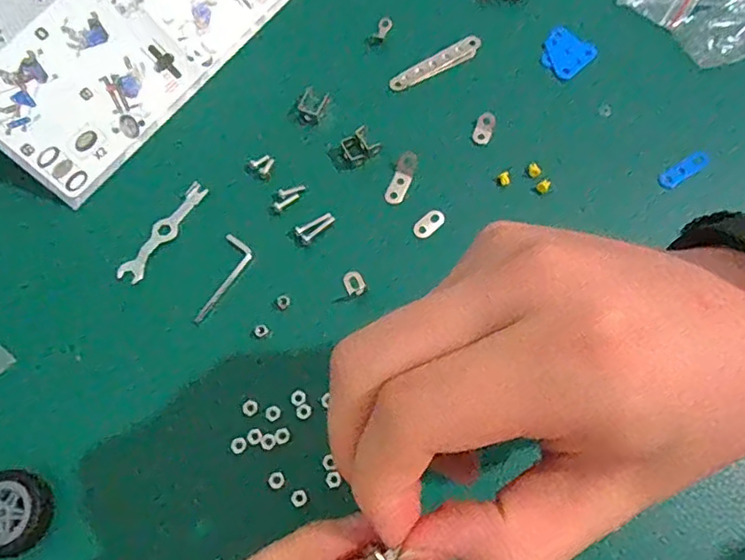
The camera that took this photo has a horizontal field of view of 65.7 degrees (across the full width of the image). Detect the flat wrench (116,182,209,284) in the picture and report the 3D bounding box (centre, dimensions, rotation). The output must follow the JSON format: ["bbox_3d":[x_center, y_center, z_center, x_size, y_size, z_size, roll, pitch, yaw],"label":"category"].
[{"bbox_3d":[-0.117,-0.028,0.324,0.013,0.004,0.067,30,73,11],"label":"flat wrench"}]

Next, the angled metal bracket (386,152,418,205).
[{"bbox_3d":[0.017,-0.059,0.334,0.011,0.004,0.031,21,86,8],"label":"angled metal bracket"}]

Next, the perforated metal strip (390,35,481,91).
[{"bbox_3d":[0.041,-0.135,0.361,0.064,0.005,0.013,-31,72,-10],"label":"perforated metal strip"}]

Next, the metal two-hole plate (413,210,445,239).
[{"bbox_3d":[0.032,-0.032,0.326,0.020,0.004,0.011,-37,74,-12],"label":"metal two-hole plate"}]

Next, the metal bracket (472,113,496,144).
[{"bbox_3d":[0.066,-0.090,0.342,0.011,0.009,0.017,16,71,6],"label":"metal bracket"}]

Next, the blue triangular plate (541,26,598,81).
[{"bbox_3d":[0.120,-0.141,0.361,0.028,0.008,0.031,-43,75,-14],"label":"blue triangular plate"}]

